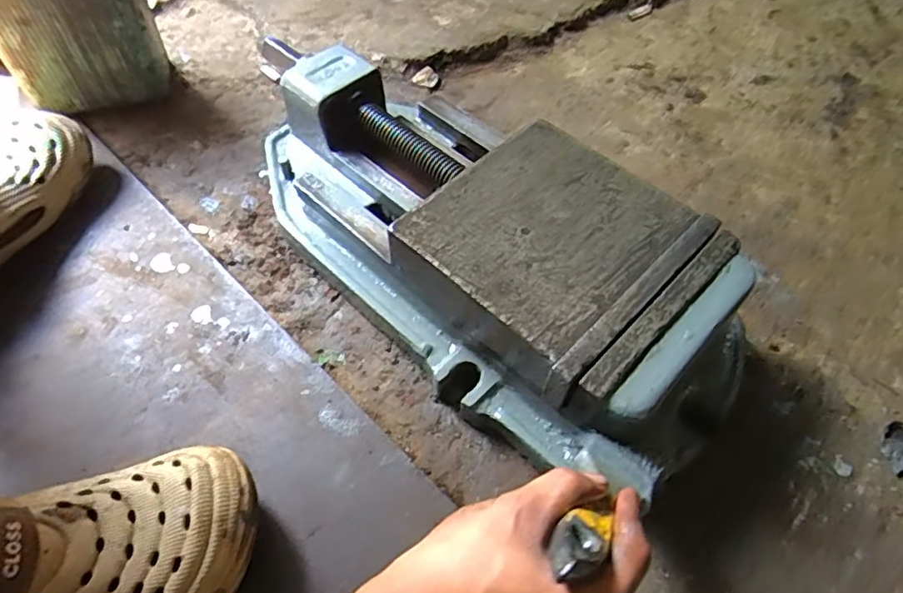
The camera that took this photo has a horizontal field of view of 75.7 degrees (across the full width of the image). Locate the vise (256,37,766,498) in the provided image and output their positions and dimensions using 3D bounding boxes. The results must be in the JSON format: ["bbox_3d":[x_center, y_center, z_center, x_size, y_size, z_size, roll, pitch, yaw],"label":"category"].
[{"bbox_3d":[0.010,-0.048,0.486,0.451,0.119,0.182,38,63,20],"label":"vise"}]

